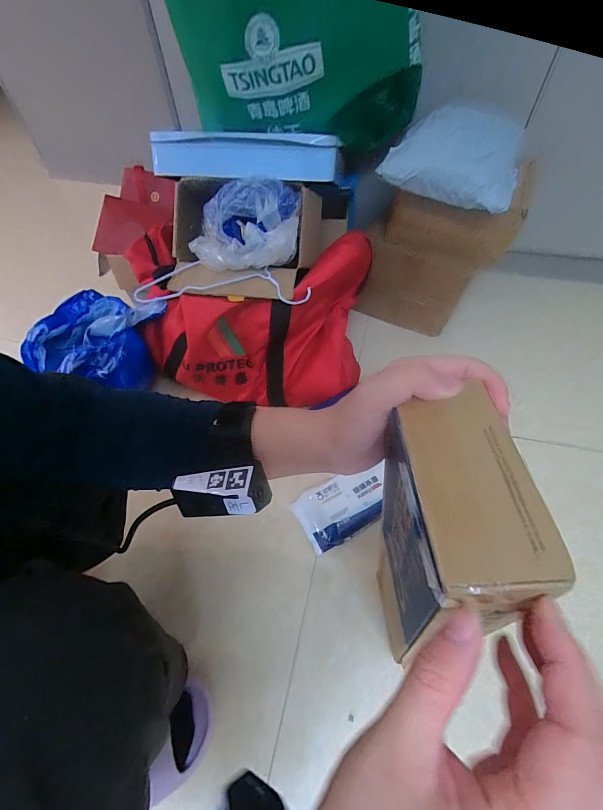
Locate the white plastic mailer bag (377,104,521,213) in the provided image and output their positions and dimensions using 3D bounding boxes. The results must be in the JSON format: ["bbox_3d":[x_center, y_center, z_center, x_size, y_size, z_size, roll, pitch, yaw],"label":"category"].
[{"bbox_3d":[0.246,-0.398,0.546,0.200,0.070,0.152,27,100,25],"label":"white plastic mailer bag"}]

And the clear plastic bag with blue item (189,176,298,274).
[{"bbox_3d":[-0.094,-0.299,0.579,0.180,0.098,0.100,7,56,7],"label":"clear plastic bag with blue item"}]

